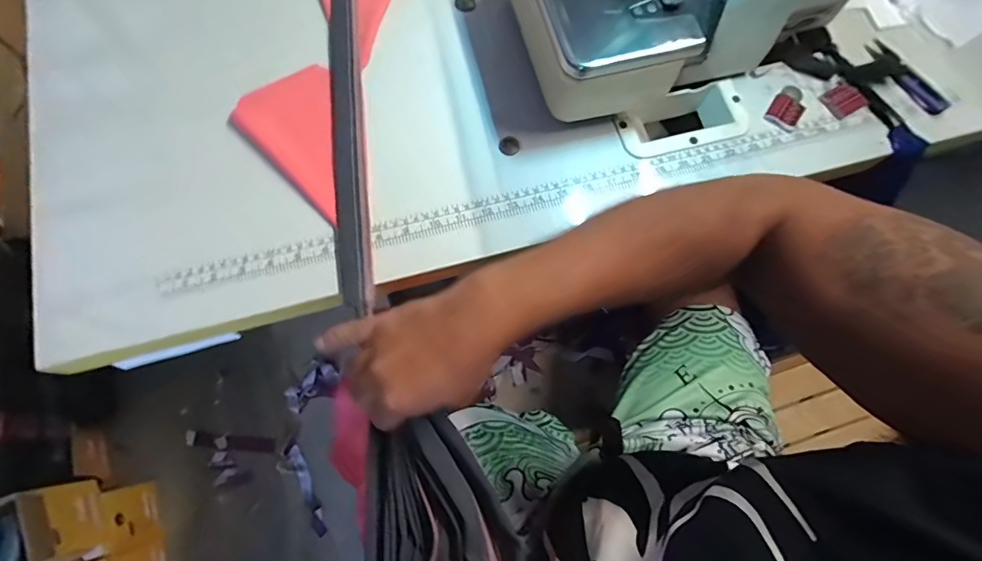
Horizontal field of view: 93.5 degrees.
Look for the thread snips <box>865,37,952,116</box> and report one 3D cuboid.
[{"bbox_3d":[0.432,-0.212,0.481,0.026,0.010,0.099,-32,77,-10],"label":"thread snips"}]

